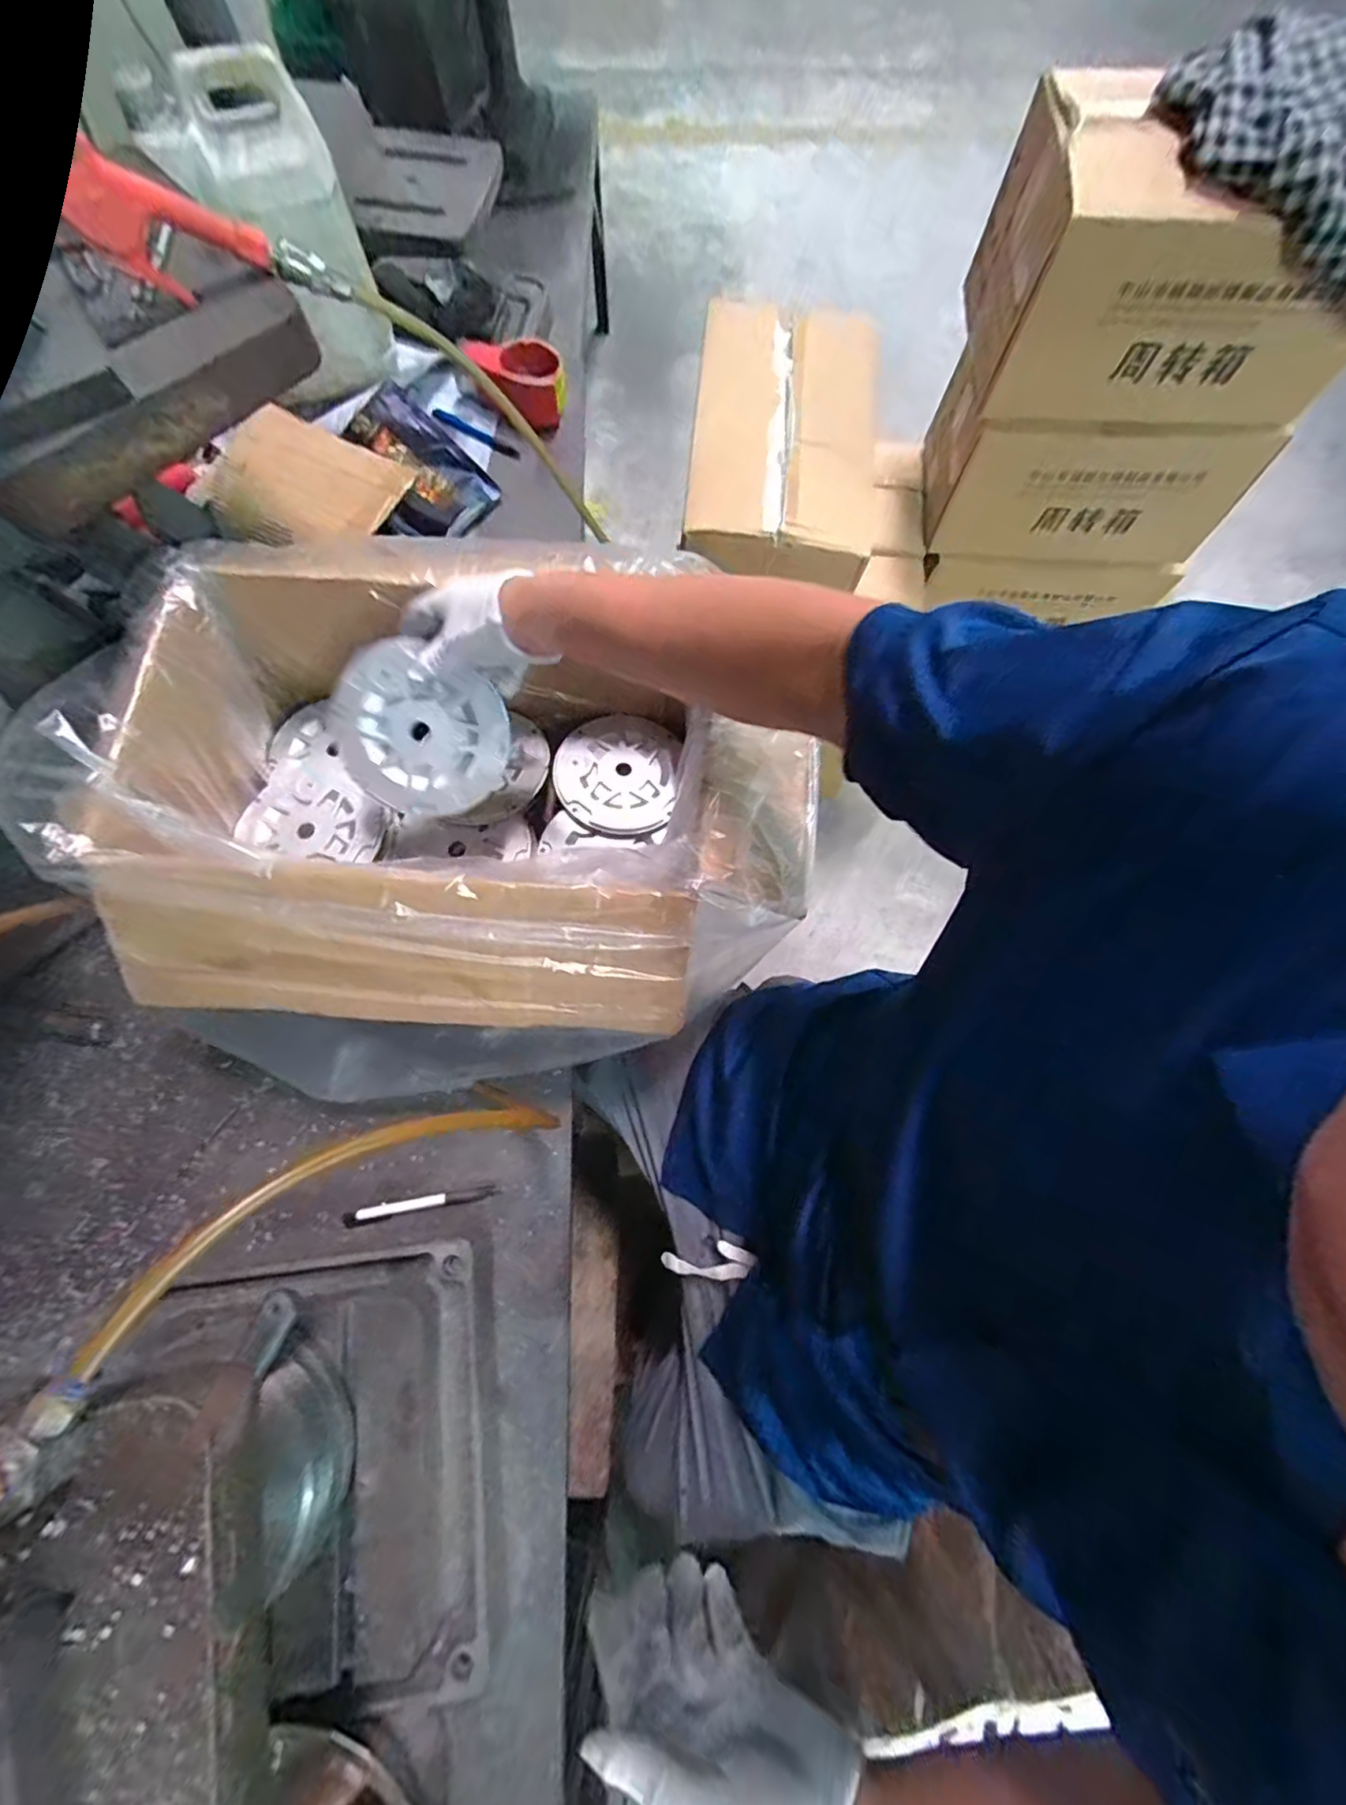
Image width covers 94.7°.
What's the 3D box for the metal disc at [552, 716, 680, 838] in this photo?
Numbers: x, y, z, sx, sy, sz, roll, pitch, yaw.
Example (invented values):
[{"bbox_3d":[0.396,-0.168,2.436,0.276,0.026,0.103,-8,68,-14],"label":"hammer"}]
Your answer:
[{"bbox_3d":[-0.057,-0.131,0.631,0.120,0.019,0.130,6,75,1],"label":"metal disc"}]

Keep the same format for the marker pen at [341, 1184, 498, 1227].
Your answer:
[{"bbox_3d":[-0.237,0.282,0.580,0.142,0.008,0.014,-10,75,-4],"label":"marker pen"}]

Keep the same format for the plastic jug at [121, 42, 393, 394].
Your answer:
[{"bbox_3d":[-0.443,-0.737,0.699,0.173,0.245,0.104,5,75,0],"label":"plastic jug"}]

